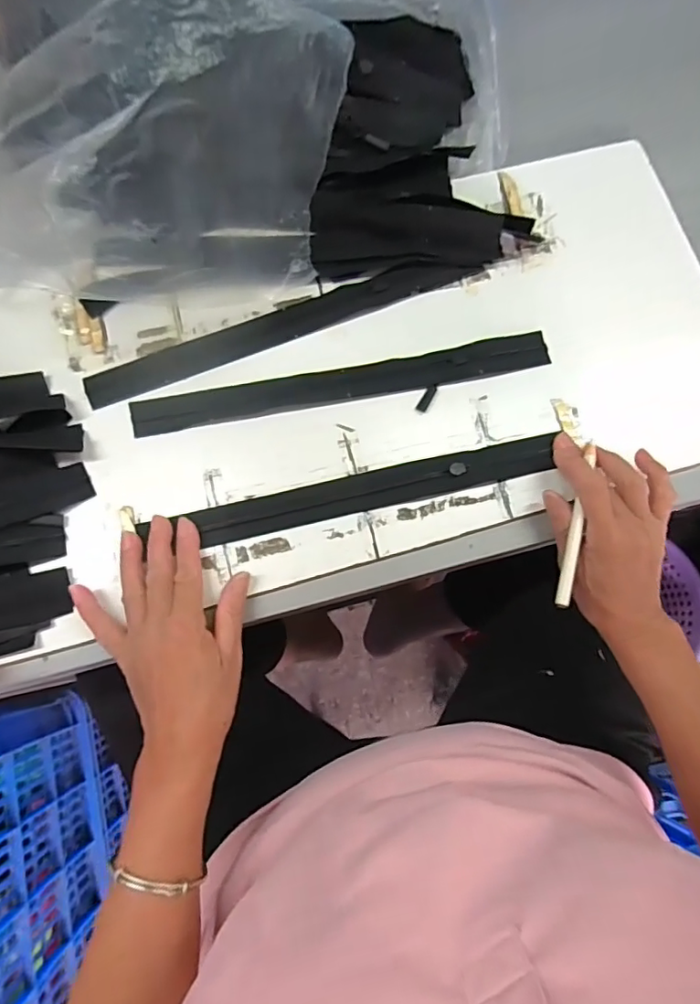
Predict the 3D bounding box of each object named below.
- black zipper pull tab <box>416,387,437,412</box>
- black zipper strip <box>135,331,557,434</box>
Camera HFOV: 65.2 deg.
[{"bbox_3d":[0.065,-0.088,0.461,0.008,0.004,0.025,30,78,5],"label":"black zipper pull tab"},{"bbox_3d":[-0.003,-0.100,0.459,0.350,0.005,0.029,-11,77,-4],"label":"black zipper strip"}]

